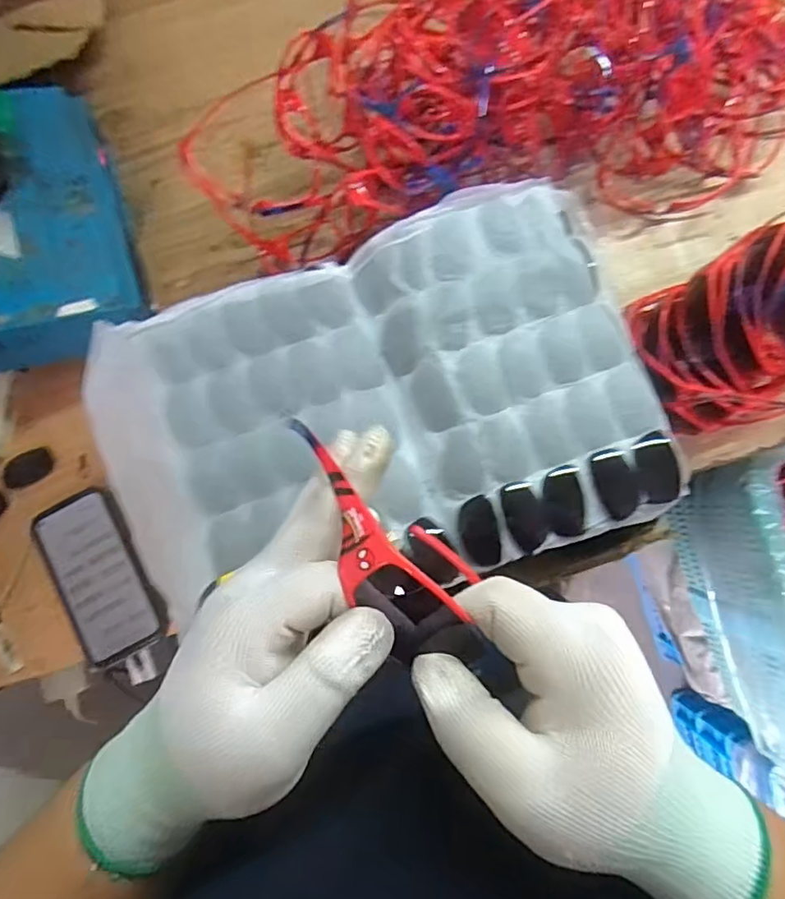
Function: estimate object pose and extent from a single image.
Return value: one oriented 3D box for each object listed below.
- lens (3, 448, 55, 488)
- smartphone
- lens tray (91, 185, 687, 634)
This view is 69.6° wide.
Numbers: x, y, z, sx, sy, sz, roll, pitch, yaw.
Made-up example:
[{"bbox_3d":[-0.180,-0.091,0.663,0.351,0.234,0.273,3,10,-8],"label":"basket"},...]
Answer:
[{"bbox_3d":[-0.362,0.018,0.559,0.051,0.006,0.028,-33,83,-1],"label":"lens"},{"bbox_3d":[-0.286,0.121,0.541,0.077,0.009,0.157,-25,83,0],"label":"smartphone"},{"bbox_3d":[-0.012,-0.027,0.448,0.418,0.043,0.288,-19,83,1],"label":"lens tray"}]

